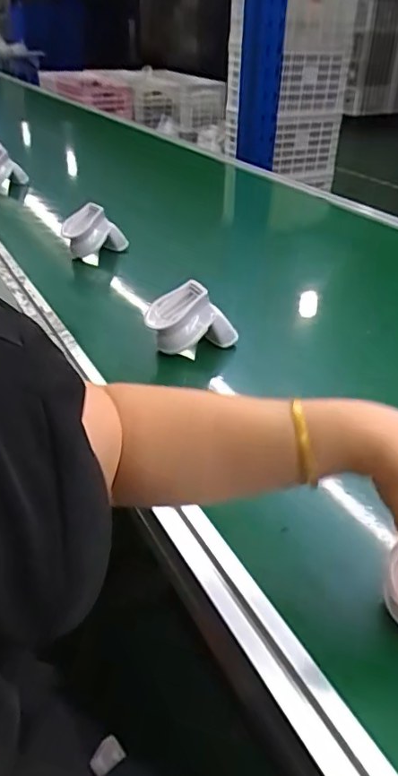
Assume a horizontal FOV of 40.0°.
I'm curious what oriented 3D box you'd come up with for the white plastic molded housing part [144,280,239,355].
[{"bbox_3d":[-0.012,-0.092,0.737,0.115,0.087,0.055,-5,34,-12],"label":"white plastic molded housing part"}]

